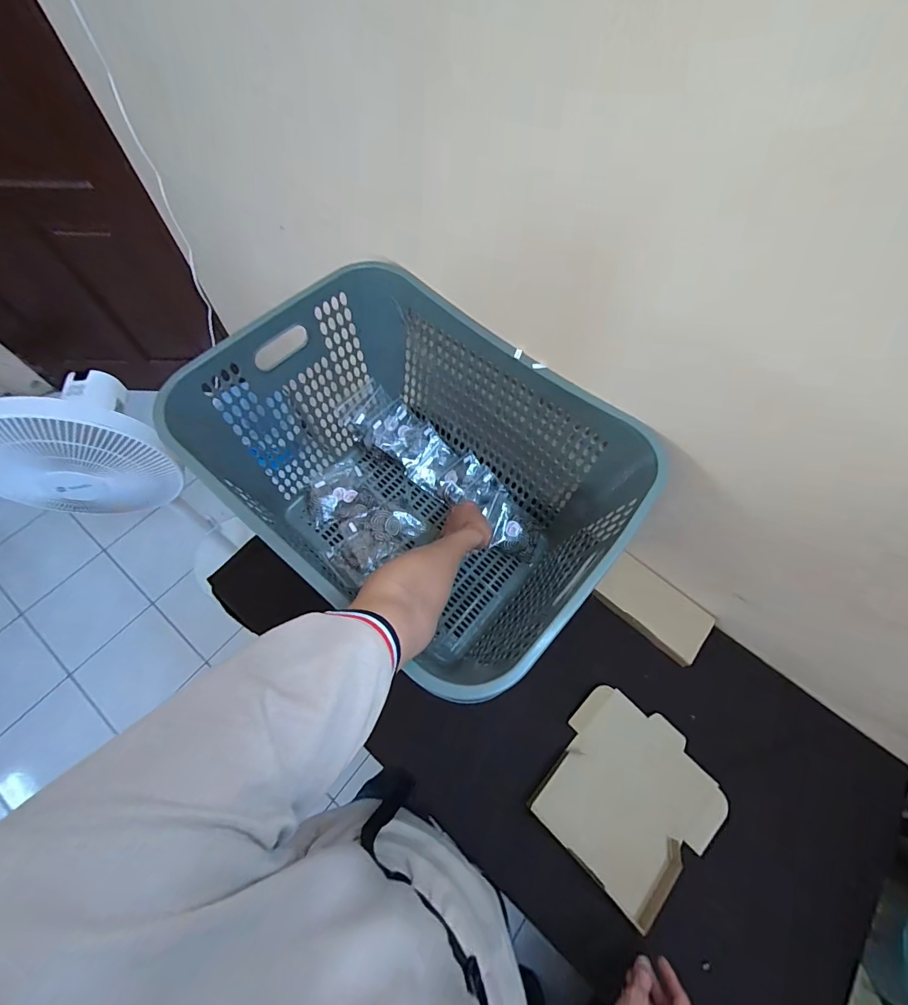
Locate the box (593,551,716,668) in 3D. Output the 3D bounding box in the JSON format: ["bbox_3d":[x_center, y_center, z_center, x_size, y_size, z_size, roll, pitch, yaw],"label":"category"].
[{"bbox_3d":[0.358,0.186,0.758,0.195,0.033,0.107,35,68,14],"label":"box"}]

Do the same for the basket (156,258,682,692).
[{"bbox_3d":[-0.048,-0.028,0.682,0.557,0.339,0.405,38,69,15],"label":"basket"}]

